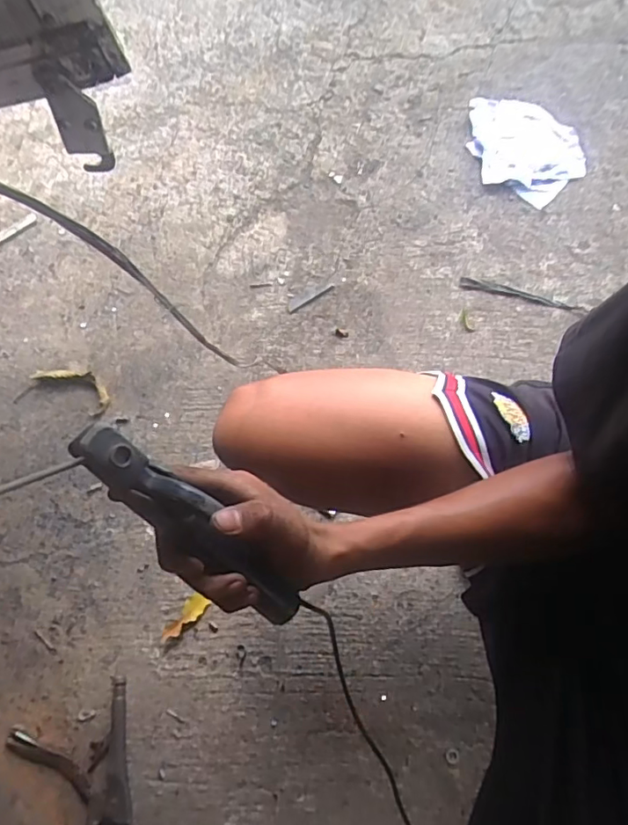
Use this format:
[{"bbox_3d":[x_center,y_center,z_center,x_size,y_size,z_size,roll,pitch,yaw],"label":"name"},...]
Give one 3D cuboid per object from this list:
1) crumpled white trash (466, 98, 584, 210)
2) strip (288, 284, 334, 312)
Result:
[{"bbox_3d":[0.375,-0.487,0.992,0.171,0.030,0.244,-38,74,-6],"label":"crumpled white trash"},{"bbox_3d":[-0.007,-0.204,0.956,0.089,0.011,0.020,-28,73,-7],"label":"strip"}]

